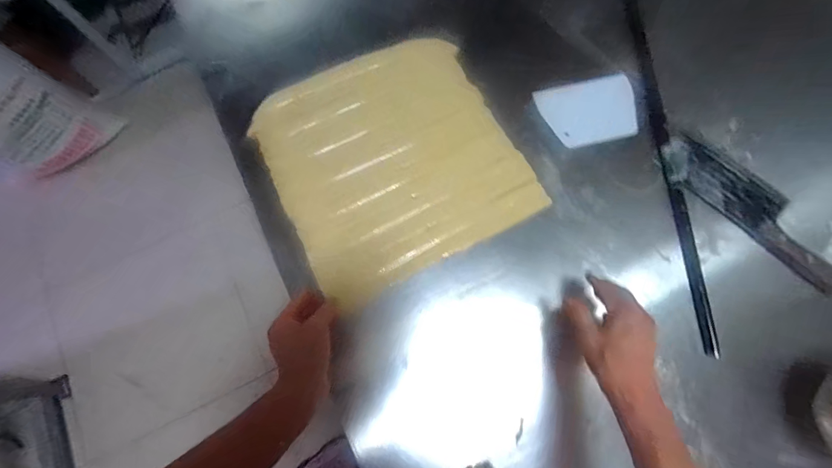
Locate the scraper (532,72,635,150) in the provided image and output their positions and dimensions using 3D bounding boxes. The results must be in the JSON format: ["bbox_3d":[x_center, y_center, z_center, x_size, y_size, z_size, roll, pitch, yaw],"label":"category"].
[{"bbox_3d":[0.271,-0.191,0.583,0.144,0.004,0.109,-13,74,2],"label":"scraper"}]

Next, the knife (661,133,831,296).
[{"bbox_3d":[0.477,-0.041,0.524,0.277,0.025,0.091,42,80,9],"label":"knife"}]

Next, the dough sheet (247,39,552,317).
[{"bbox_3d":[-0.039,-0.120,0.558,0.334,0.022,0.359,-28,76,-10],"label":"dough sheet"}]

